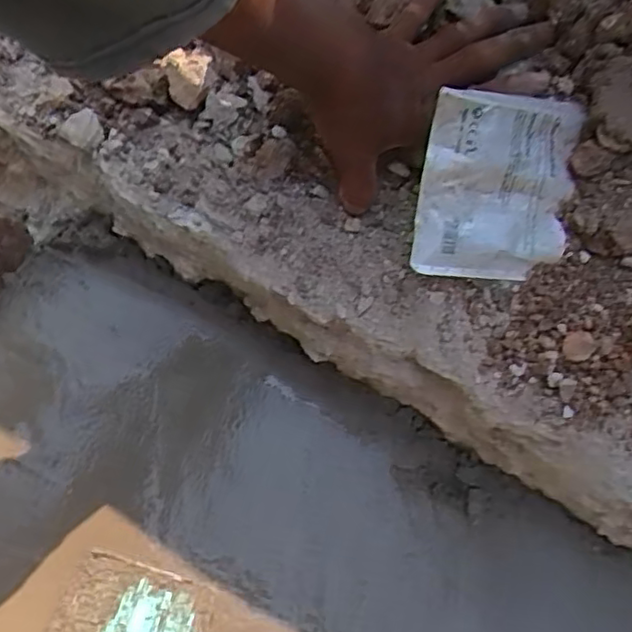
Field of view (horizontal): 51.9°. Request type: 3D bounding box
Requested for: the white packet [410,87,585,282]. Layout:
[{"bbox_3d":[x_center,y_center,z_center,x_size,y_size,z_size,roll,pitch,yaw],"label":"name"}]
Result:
[{"bbox_3d":[0.111,-0.077,0.398,0.092,0.013,0.109,6,104,-7],"label":"white packet"}]

